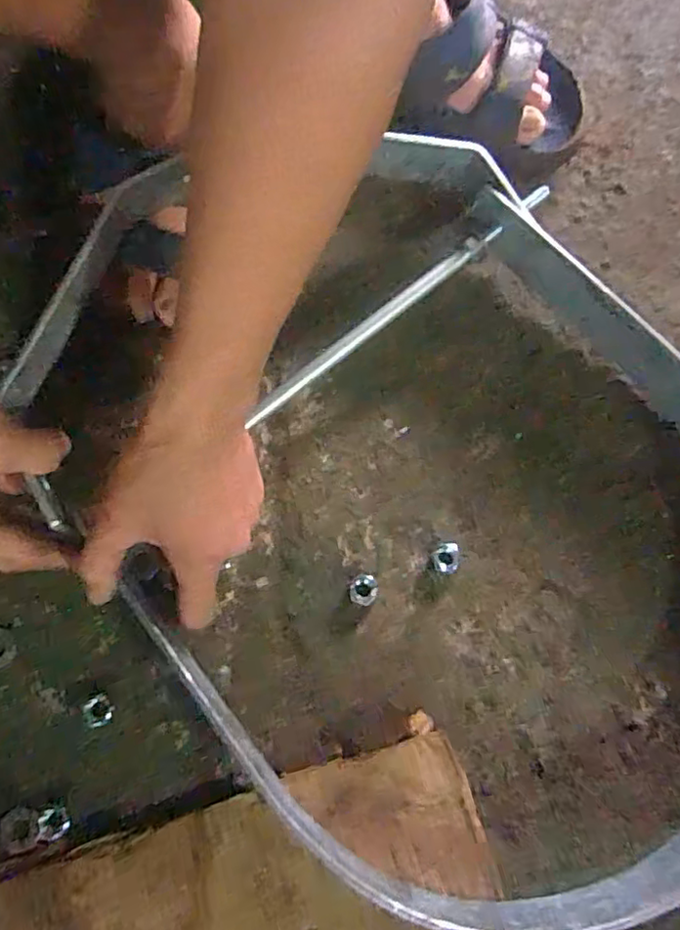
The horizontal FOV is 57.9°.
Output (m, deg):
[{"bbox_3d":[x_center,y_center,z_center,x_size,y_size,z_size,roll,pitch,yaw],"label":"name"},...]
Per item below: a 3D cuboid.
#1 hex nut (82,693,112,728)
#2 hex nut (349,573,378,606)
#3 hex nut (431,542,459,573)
[{"bbox_3d":[-0.156,0.159,0.395,0.018,0.006,0.019,-29,77,-8],"label":"hex nut"},{"bbox_3d":[0.016,0.084,0.414,0.019,0.006,0.021,-12,75,-4],"label":"hex nut"},{"bbox_3d":[0.074,0.064,0.425,0.019,0.010,0.021,-11,75,-4],"label":"hex nut"}]

